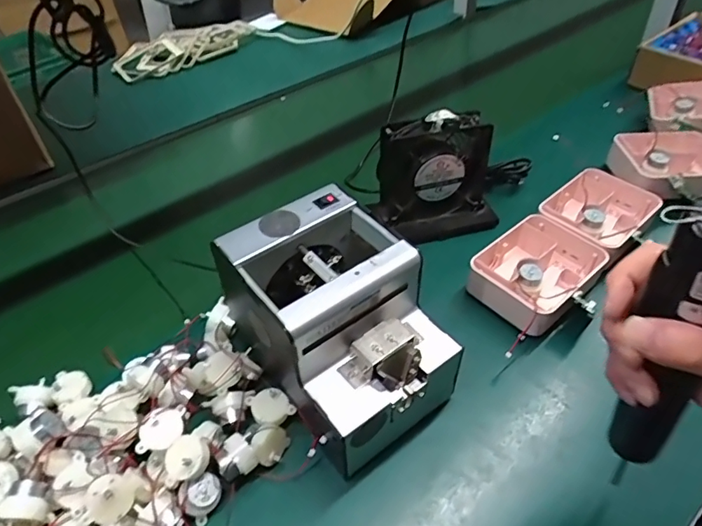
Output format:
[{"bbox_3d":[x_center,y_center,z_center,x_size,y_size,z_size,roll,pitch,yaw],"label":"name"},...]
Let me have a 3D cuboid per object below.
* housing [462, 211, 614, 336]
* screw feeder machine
[{"bbox_3d":[0.202,0.011,0.546,0.136,0.050,0.103,-36,52,-29],"label":"housing"},{"bbox_3d":[-0.007,0.058,0.432,0.122,0.157,0.174,-29,49,-25],"label":"screw feeder machine"}]

